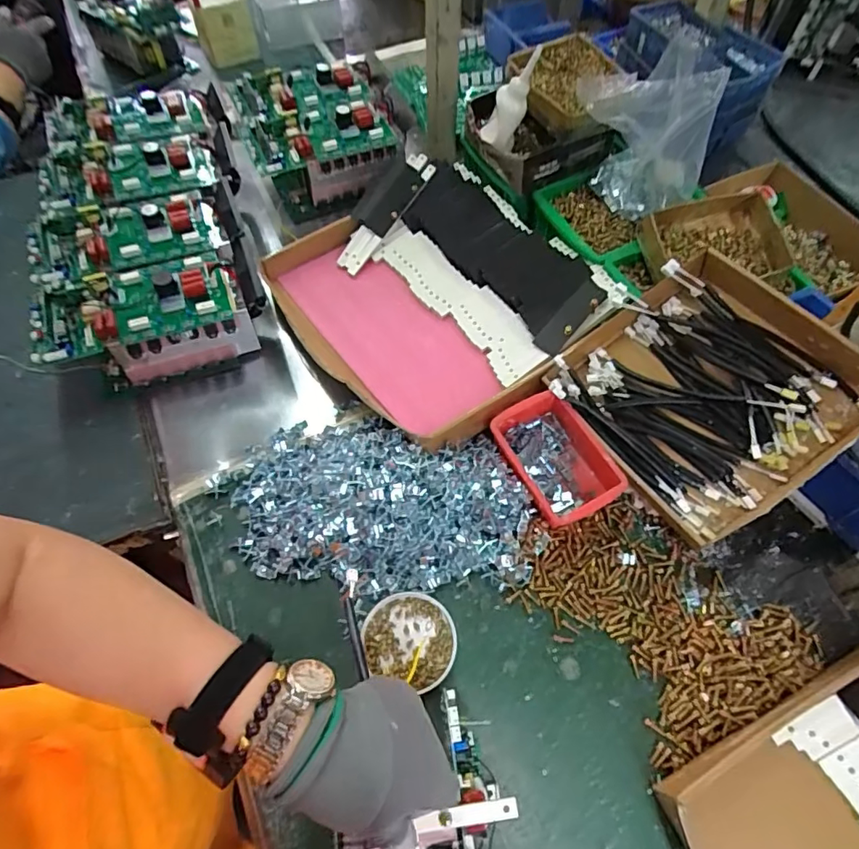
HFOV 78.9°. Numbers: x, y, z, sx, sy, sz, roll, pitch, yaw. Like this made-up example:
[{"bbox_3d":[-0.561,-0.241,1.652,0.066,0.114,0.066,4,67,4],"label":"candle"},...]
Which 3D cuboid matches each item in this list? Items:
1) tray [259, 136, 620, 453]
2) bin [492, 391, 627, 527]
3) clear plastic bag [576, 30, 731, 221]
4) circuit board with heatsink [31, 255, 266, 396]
[{"bbox_3d":[0.006,-0.210,0.784,0.411,0.128,0.467,-38,65,-18],"label":"tray"},{"bbox_3d":[0.152,0.045,0.629,0.104,0.061,0.154,-27,63,-13],"label":"bin"},{"bbox_3d":[0.279,-0.397,0.721,0.204,0.243,0.101,38,67,19],"label":"clear plastic bag"},{"bbox_3d":[-0.391,-0.143,0.746,0.254,0.131,0.146,-19,61,-9],"label":"circuit board with heatsink"}]

